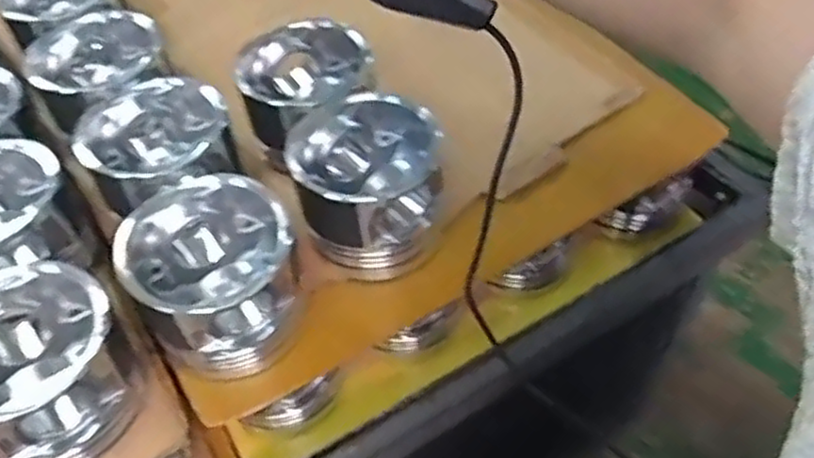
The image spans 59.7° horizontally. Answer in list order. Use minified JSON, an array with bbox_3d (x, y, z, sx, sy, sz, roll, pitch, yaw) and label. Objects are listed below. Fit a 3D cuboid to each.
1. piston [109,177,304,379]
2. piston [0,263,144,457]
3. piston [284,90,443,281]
[{"bbox_3d":[-0.134,0.036,0.511,0.111,0.097,0.106,-2,51,3],"label":"piston"},{"bbox_3d":[-0.241,0.098,0.472,0.110,0.106,0.114,19,55,18],"label":"piston"},{"bbox_3d":[-0.028,-0.033,0.557,0.107,0.103,0.105,-2,51,3],"label":"piston"}]

